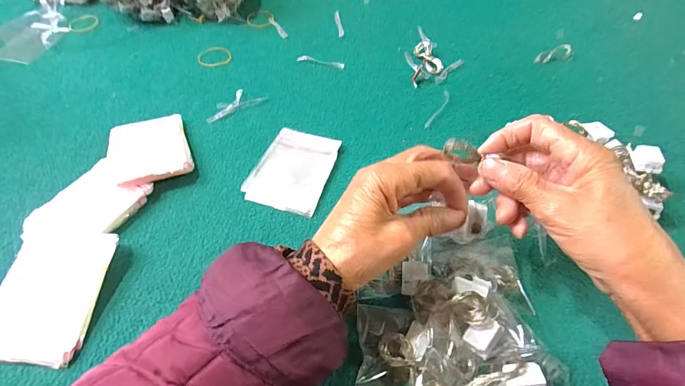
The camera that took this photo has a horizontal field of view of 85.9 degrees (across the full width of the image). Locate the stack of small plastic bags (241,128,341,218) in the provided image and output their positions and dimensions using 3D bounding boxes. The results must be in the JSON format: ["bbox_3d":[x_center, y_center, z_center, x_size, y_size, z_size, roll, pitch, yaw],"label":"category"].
[{"bbox_3d":[-0.052,-0.026,0.387,0.078,0.004,0.099,14,56,13],"label":"stack of small plastic bags"}]

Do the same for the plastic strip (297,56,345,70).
[{"bbox_3d":[-0.028,-0.175,0.489,0.067,0.004,0.013,16,57,14],"label":"plastic strip"}]

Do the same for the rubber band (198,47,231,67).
[{"bbox_3d":[-0.178,-0.190,0.510,0.044,0.004,0.048,-1,54,2],"label":"rubber band"}]

